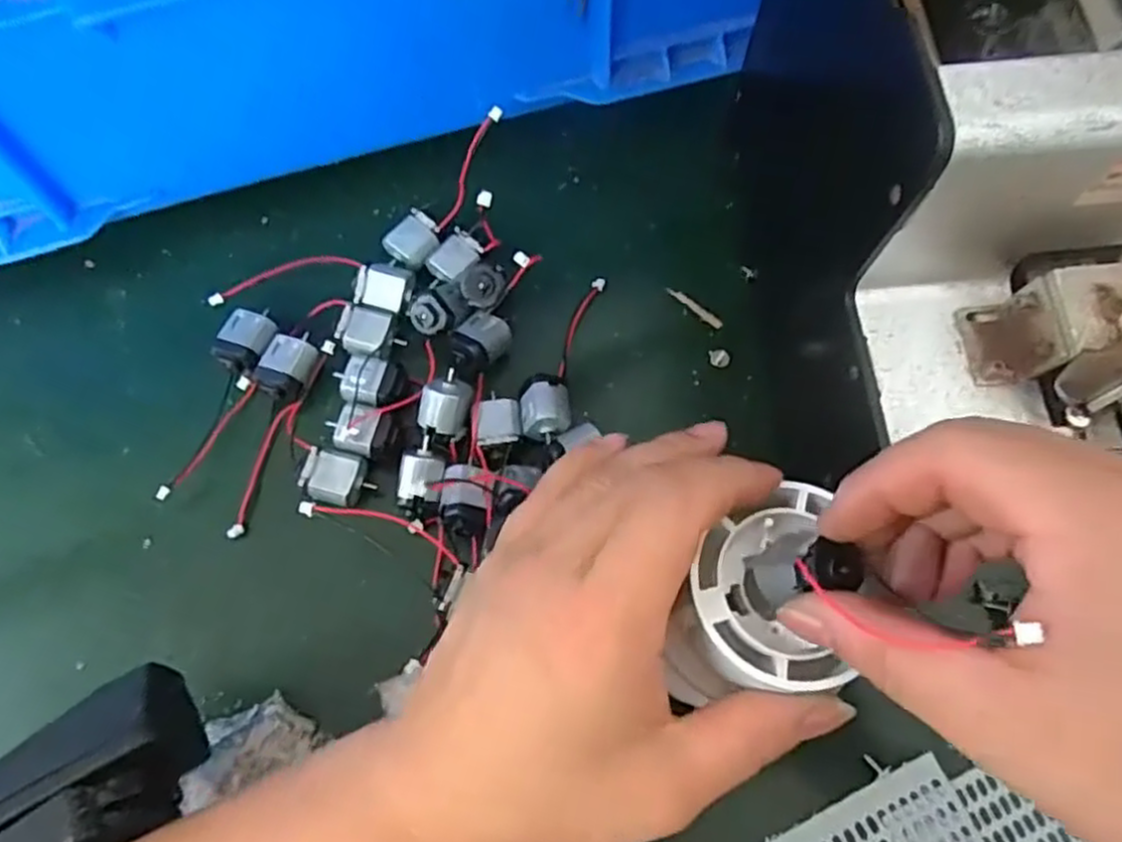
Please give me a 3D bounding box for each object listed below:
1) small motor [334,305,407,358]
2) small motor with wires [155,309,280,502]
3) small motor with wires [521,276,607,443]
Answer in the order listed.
[{"bbox_3d":[-0.077,-0.035,0.297,0.023,0.012,0.020,21,70,9],"label":"small motor"},{"bbox_3d":[-0.133,-0.007,0.289,0.019,0.018,0.079,17,82,7],"label":"small motor with wires"},{"bbox_3d":[0.002,-0.028,0.296,0.019,0.019,0.080,15,69,7],"label":"small motor with wires"}]

